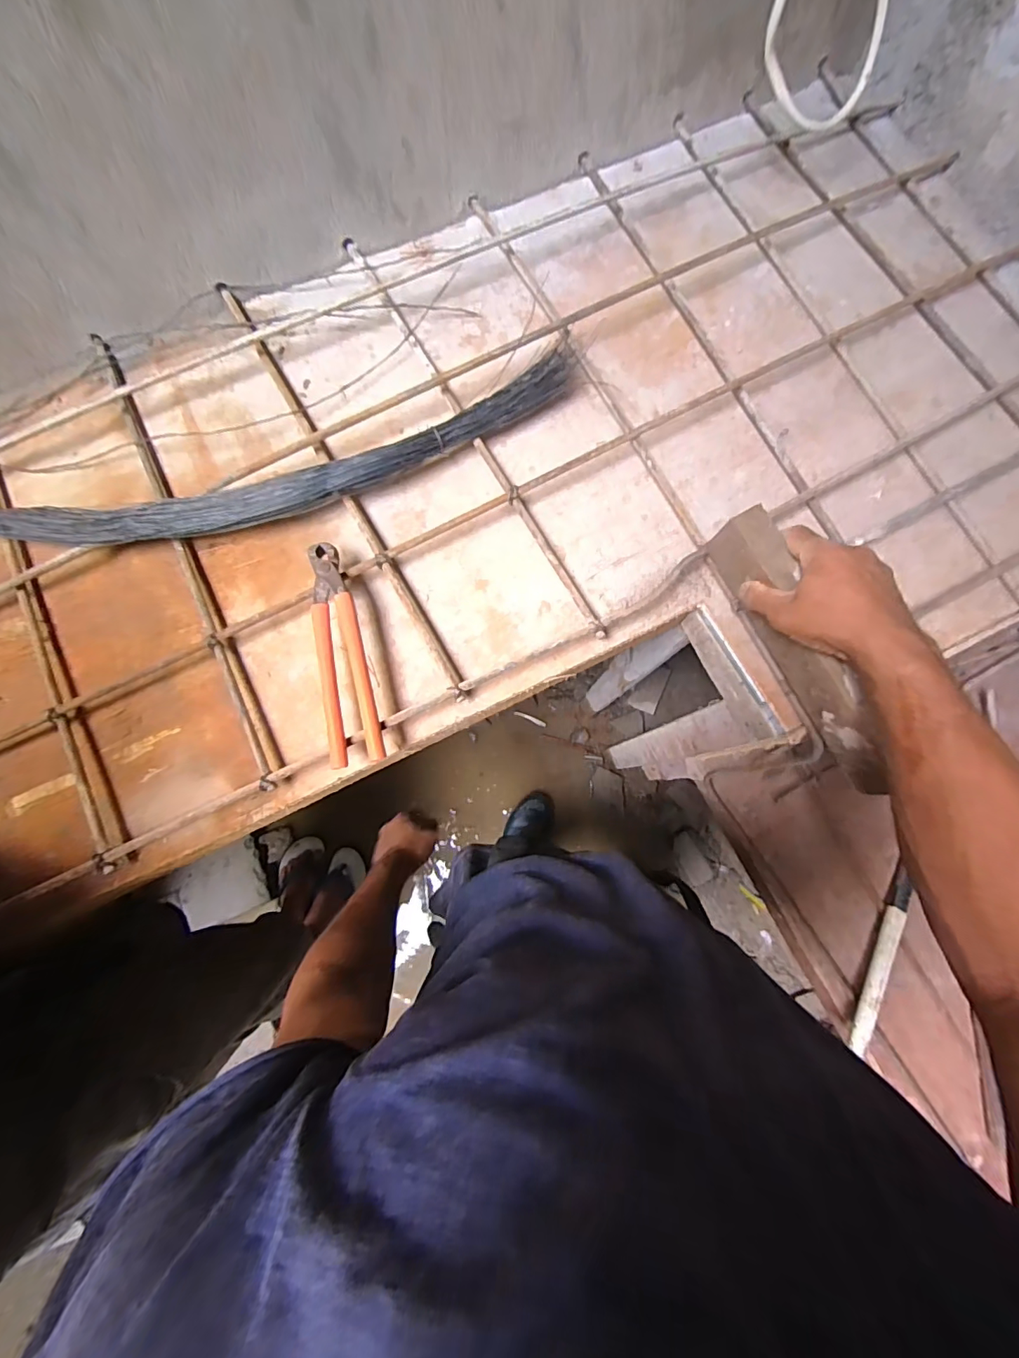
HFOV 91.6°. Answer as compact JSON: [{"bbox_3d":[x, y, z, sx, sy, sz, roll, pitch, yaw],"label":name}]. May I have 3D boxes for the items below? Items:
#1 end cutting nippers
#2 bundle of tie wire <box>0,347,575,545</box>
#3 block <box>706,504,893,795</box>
[{"bbox_3d":[-0.165,-0.029,0.485,0.047,0.017,0.222,-12,78,-3],"label":"end cutting nippers"},{"bbox_3d":[-0.321,-0.225,0.544,0.837,0.058,0.158,-13,81,-3],"label":"bundle of tie wire"},{"bbox_3d":[0.272,-0.026,0.460,0.031,0.069,0.273,-23,83,-5],"label":"block"}]

